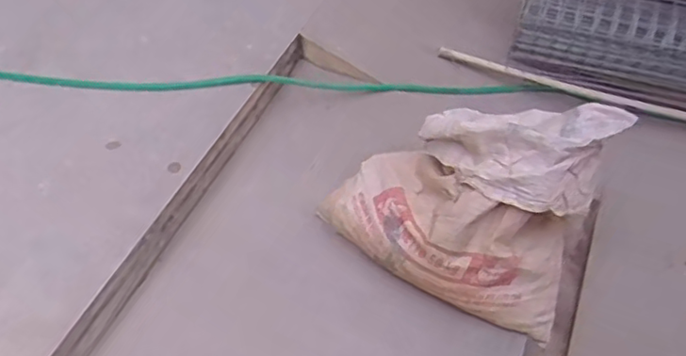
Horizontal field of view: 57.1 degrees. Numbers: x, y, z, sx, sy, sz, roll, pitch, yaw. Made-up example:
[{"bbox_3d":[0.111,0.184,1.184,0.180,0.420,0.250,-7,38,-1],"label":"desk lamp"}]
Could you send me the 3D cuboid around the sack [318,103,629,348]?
[{"bbox_3d":[0.229,0.008,1.227,0.506,0.357,0.357,23,53,18],"label":"sack"}]

